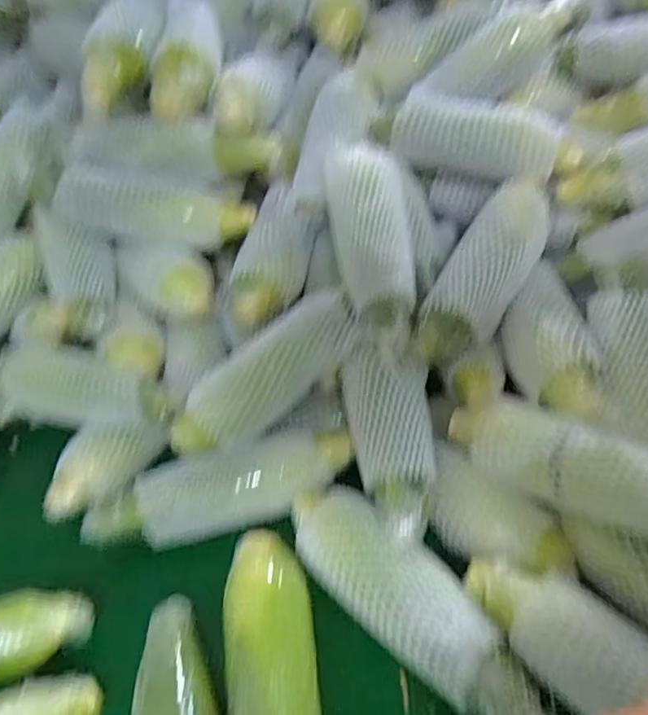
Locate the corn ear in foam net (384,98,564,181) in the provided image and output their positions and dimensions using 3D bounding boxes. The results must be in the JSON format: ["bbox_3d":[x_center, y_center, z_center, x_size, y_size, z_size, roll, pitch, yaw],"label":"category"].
[{"bbox_3d":[0.161,-0.235,0.597,0.173,0.066,0.061,14,41,19],"label":"corn ear in foam net"}]

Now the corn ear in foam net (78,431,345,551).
[{"bbox_3d":[-0.095,0.122,0.527,0.253,0.048,0.062,-13,39,-13],"label":"corn ear in foam net"}]

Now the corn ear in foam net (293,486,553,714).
[{"bbox_3d":[0.060,0.182,0.426,0.070,0.050,0.261,-30,46,-31],"label":"corn ear in foam net"}]

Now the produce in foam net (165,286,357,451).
[{"bbox_3d":[-0.054,0.019,0.533,0.205,0.058,0.058,-39,45,-2],"label":"produce in foam net"}]

